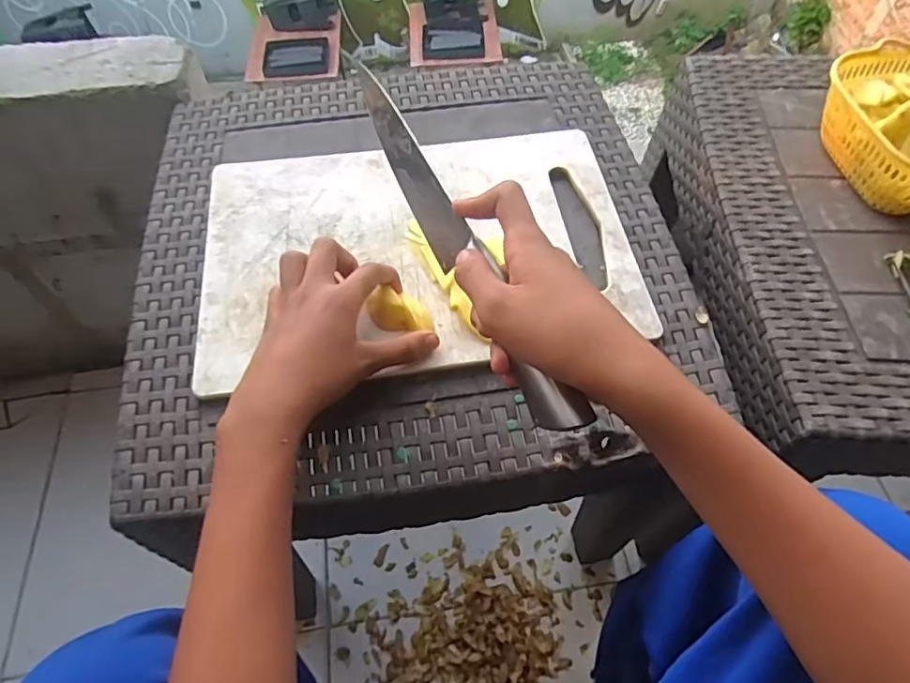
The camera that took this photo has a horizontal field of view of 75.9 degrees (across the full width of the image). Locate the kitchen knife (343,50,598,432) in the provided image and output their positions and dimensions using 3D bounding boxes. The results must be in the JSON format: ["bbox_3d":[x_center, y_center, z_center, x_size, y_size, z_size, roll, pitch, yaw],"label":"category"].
[{"bbox_3d":[-0.006,-0.073,0.387,0.024,0.043,0.314,-23,64,-14],"label":"kitchen knife"}]

